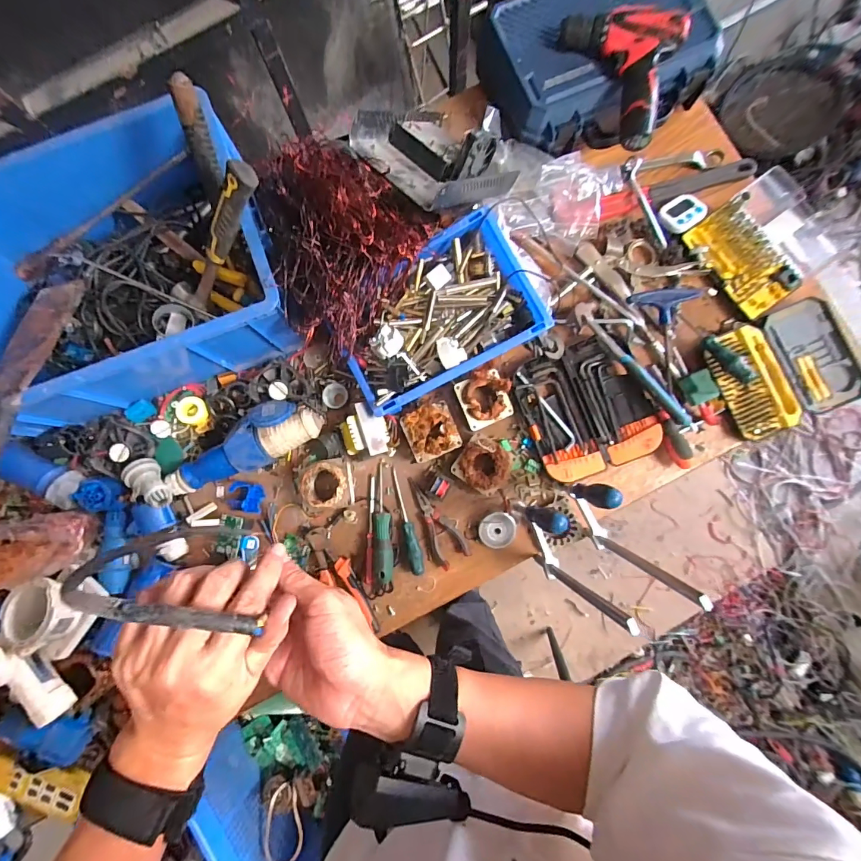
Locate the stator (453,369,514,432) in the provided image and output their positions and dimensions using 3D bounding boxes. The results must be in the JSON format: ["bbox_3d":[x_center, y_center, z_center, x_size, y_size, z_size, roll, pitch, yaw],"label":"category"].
[{"bbox_3d":[0.092,-0.056,0.706,0.089,0.054,0.089,-24,83,-2],"label":"stator"}]

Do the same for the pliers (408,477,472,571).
[{"bbox_3d":[0.005,0.152,0.713,0.060,0.014,0.155,-30,83,-2],"label":"pliers"}]

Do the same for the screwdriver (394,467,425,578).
[{"bbox_3d":[-0.043,0.151,0.711,0.025,0.018,0.177,-16,83,-1],"label":"screwdriver"}]

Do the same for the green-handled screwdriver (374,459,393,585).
[{"bbox_3d":[-0.079,0.150,0.705,0.029,0.029,0.195,-4,70,1],"label":"green-handled screwdriver"}]

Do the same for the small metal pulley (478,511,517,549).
[{"bbox_3d":[0.111,0.165,0.706,0.062,0.023,0.057,0,83,1],"label":"small metal pulley"}]

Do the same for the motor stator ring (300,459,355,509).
[{"bbox_3d":[-0.170,0.088,0.699,0.080,0.056,0.076,0,83,1],"label":"motor stator ring"}]

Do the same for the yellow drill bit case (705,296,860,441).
[{"bbox_3d":[0.607,-0.108,0.719,0.248,0.028,0.188,-26,83,-2],"label":"yellow drill bit case"}]

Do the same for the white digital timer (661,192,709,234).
[{"bbox_3d":[0.441,-0.380,0.743,0.081,0.020,0.061,-32,83,-3],"label":"white digital timer"}]

